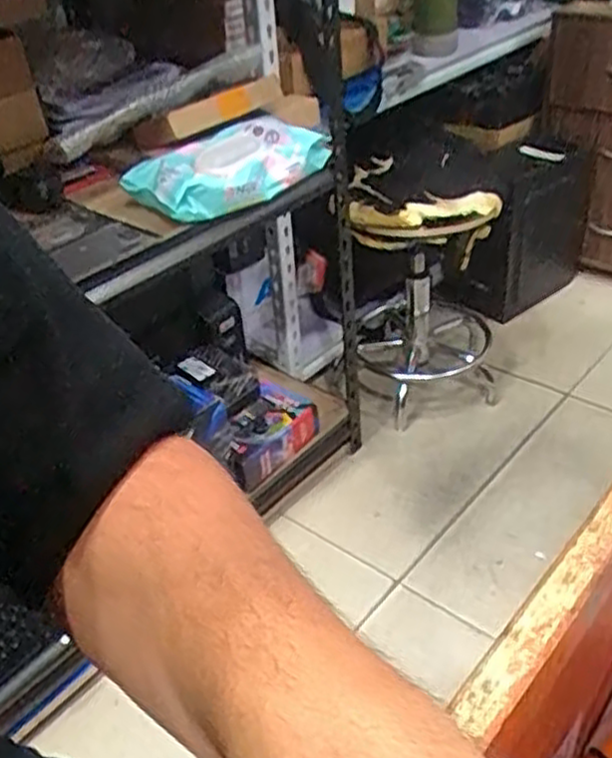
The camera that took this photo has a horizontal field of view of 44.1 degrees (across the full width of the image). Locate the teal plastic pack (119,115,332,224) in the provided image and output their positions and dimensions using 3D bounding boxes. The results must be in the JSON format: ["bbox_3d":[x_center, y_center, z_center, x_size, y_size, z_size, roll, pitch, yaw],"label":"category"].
[{"bbox_3d":[-0.107,-0.293,1.051,0.155,0.074,0.271,26,46,36],"label":"teal plastic pack"}]

